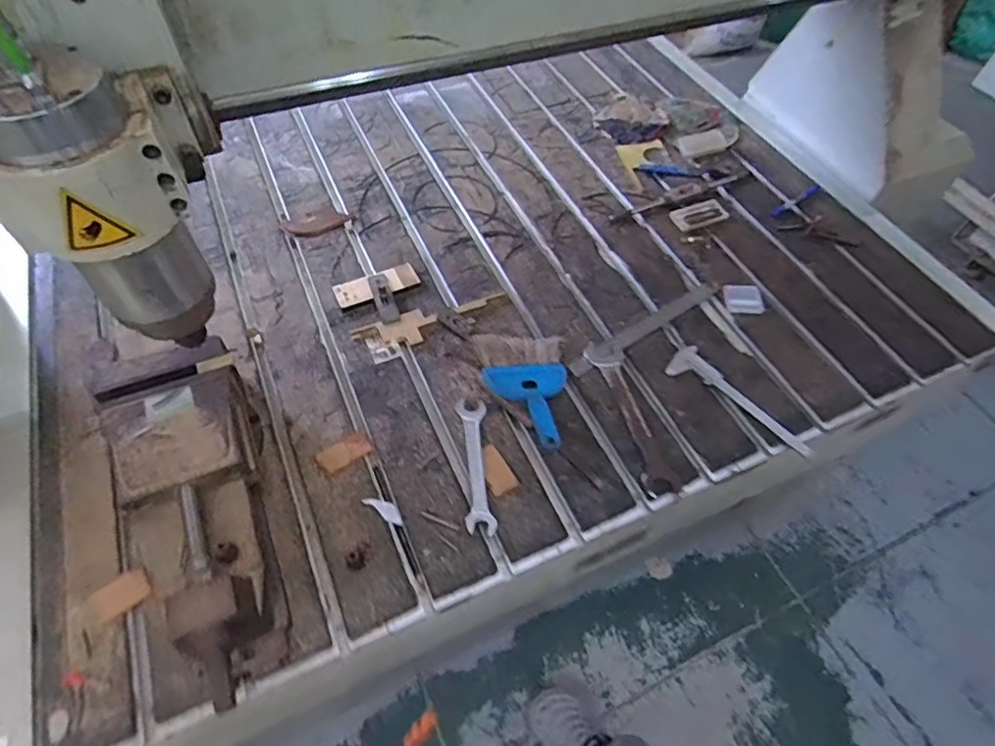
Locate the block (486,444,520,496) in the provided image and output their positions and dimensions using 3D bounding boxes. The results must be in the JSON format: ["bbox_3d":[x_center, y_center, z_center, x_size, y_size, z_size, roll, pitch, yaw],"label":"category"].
[{"bbox_3d":[-0.003,0.128,0.736,0.037,0.007,0.070,-26,62,-19],"label":"block"}]

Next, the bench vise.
[{"bbox_3d":[-0.334,0.180,0.622,0.146,0.110,0.361,-17,59,-14],"label":"bench vise"}]

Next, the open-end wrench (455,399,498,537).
[{"bbox_3d":[-0.029,0.117,0.741,0.037,0.007,0.191,-4,57,-5],"label":"open-end wrench"}]

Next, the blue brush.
[{"bbox_3d":[0.041,0.022,0.790,0.128,0.036,0.180,-4,57,-6],"label":"blue brush"}]

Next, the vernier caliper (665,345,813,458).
[{"bbox_3d":[0.356,0.040,0.816,0.226,0.009,0.065,40,63,21],"label":"vernier caliper"}]

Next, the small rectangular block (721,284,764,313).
[{"bbox_3d":[0.409,-0.124,0.929,0.061,0.004,0.057,0,63,4],"label":"small rectangular block"}]

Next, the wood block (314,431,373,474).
[{"bbox_3d":[-0.203,0.105,0.741,0.067,0.006,0.038,-32,63,-22],"label":"wood block"}]

